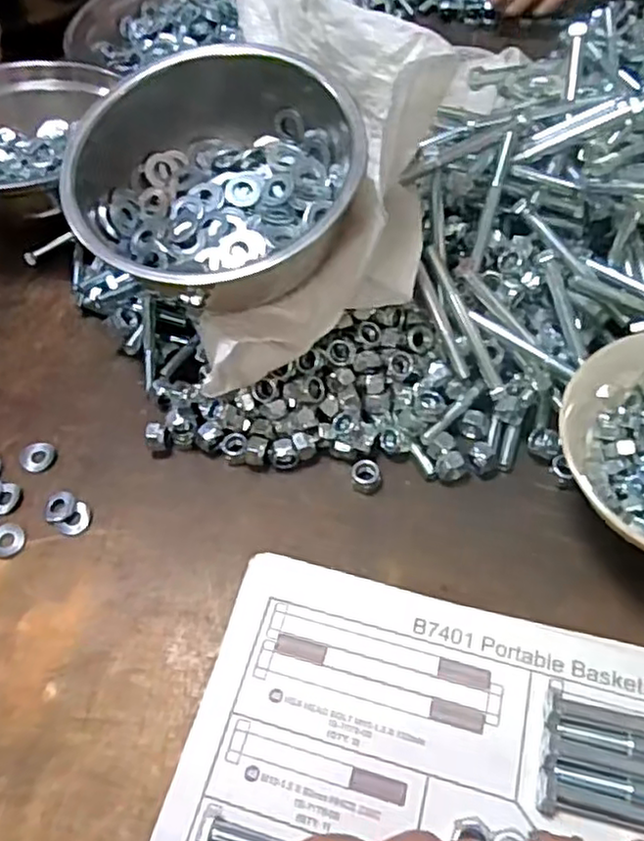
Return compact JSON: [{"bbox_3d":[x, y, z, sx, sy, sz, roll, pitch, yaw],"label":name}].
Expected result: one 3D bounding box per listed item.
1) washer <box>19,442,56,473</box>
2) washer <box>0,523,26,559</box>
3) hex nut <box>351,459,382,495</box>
[{"bbox_3d":[-0.185,0.023,0.445,0.021,0.005,0.022,-2,55,3],"label":"washer"},{"bbox_3d":[-0.191,0.072,0.415,0.021,0.004,0.022,23,60,18],"label":"washer"},{"bbox_3d":[0.027,0.033,0.424,0.017,0.012,0.021,1,55,5],"label":"hex nut"}]

